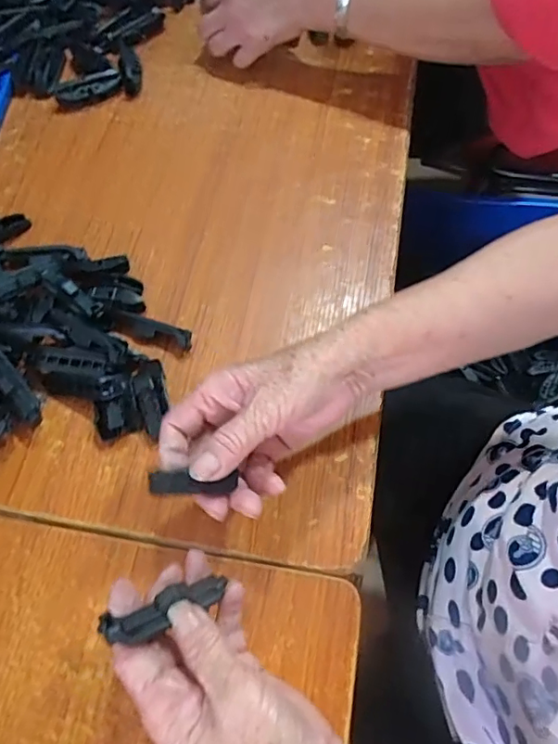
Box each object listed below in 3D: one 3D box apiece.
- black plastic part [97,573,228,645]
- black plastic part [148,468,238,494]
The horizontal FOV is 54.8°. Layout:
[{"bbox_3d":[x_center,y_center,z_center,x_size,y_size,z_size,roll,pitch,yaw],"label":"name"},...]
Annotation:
[{"bbox_3d":[-0.060,0.129,0.294,0.073,0.013,0.019,-10,61,-40],"label":"black plastic part"},{"bbox_3d":[-0.050,0.064,0.307,0.048,0.006,0.012,7,63,-19],"label":"black plastic part"}]

